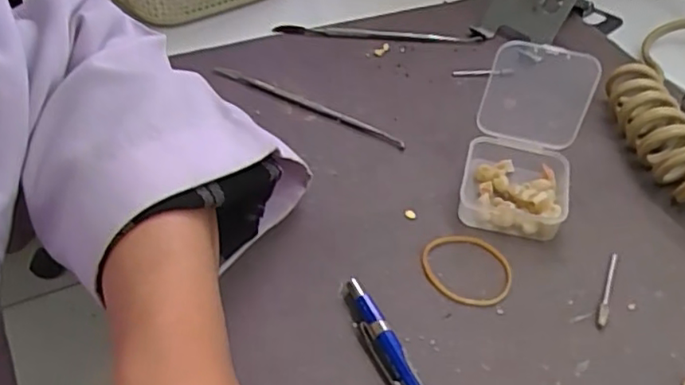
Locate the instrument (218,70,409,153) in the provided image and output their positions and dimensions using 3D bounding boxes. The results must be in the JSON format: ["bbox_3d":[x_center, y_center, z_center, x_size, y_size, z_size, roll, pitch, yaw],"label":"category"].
[{"bbox_3d":[-0.024,-0.058,0.410,0.147,0.010,0.007,23,47,22],"label":"instrument"}]

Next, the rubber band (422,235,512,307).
[{"bbox_3d":[0.062,0.037,0.310,0.044,0.005,0.044,2,43,-1],"label":"rubber band"}]

